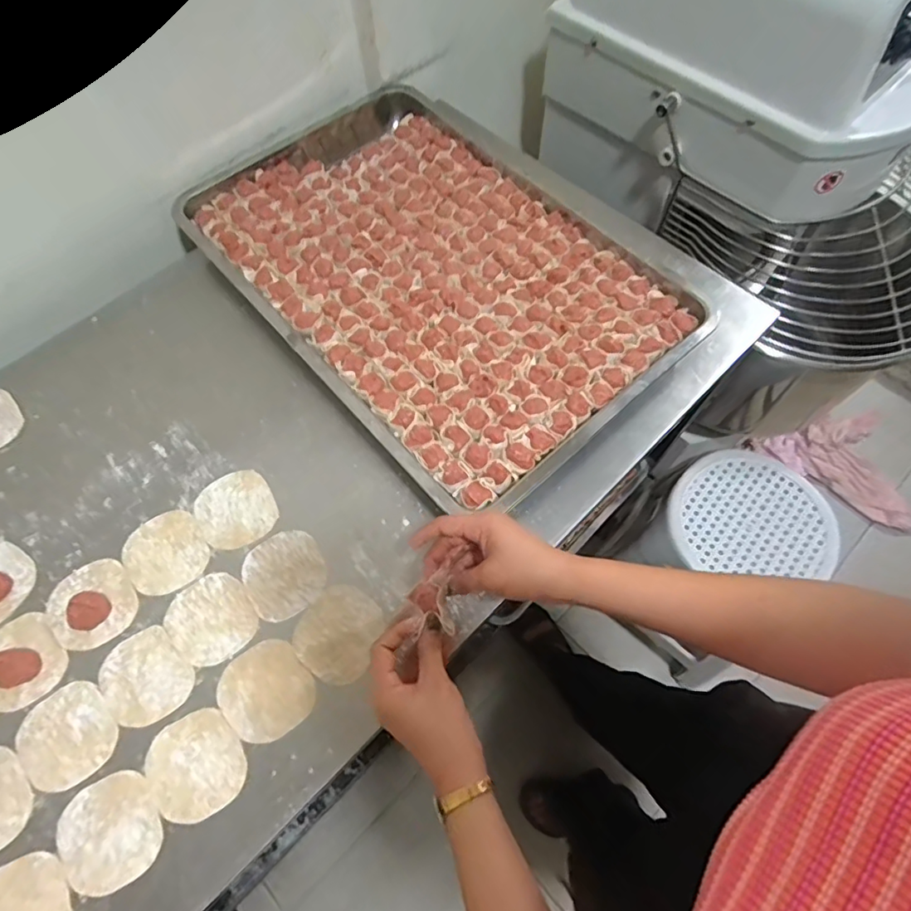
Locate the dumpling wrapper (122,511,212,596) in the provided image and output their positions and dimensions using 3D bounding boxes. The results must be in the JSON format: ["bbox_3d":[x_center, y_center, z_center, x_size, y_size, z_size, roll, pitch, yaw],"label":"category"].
[{"bbox_3d":[-0.293,0.099,0.537,0.076,0.004,0.082,0,64,0],"label":"dumpling wrapper"}]

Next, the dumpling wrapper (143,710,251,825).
[{"bbox_3d":[-0.223,0.265,0.456,0.076,0.004,0.080,0,64,0],"label":"dumpling wrapper"}]

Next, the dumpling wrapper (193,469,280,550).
[{"bbox_3d":[-0.229,0.056,0.555,0.077,0.004,0.082,0,64,0],"label":"dumpling wrapper"}]

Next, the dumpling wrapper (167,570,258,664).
[{"bbox_3d":[-0.232,0.155,0.507,0.073,0.004,0.081,-42,71,-18],"label":"dumpling wrapper"}]

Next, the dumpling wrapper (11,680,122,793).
[{"bbox_3d":[-0.342,0.247,0.468,0.076,0.004,0.081,-34,69,-16],"label":"dumpling wrapper"}]

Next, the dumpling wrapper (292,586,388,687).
[{"bbox_3d":[-0.109,0.167,0.502,0.078,0.004,0.079,36,69,16],"label":"dumpling wrapper"}]

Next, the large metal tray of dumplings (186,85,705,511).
[{"bbox_3d":[-0.037,-0.237,0.665,0.402,0.057,0.599,-39,70,-17],"label":"large metal tray of dumplings"}]

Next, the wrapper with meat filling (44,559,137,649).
[{"bbox_3d":[-0.352,0.140,0.508,0.075,0.019,0.081,0,64,0],"label":"wrapper with meat filling"}]

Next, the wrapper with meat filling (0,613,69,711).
[{"bbox_3d":[-0.406,0.189,0.491,0.071,0.012,0.083,-38,70,-17],"label":"wrapper with meat filling"}]

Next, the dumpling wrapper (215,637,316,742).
[{"bbox_3d":[-0.170,0.212,0.480,0.075,0.004,0.080,0,64,0],"label":"dumpling wrapper"}]

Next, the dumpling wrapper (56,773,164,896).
[{"bbox_3d":[-0.284,0.309,0.436,0.076,0.004,0.079,0,64,0],"label":"dumpling wrapper"}]

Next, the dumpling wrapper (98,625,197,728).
[{"bbox_3d":[-0.285,0.204,0.488,0.072,0.004,0.081,-42,74,-14],"label":"dumpling wrapper"}]

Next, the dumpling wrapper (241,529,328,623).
[{"bbox_3d":[-0.169,0.116,0.525,0.075,0.004,0.081,-27,67,-13],"label":"dumpling wrapper"}]

